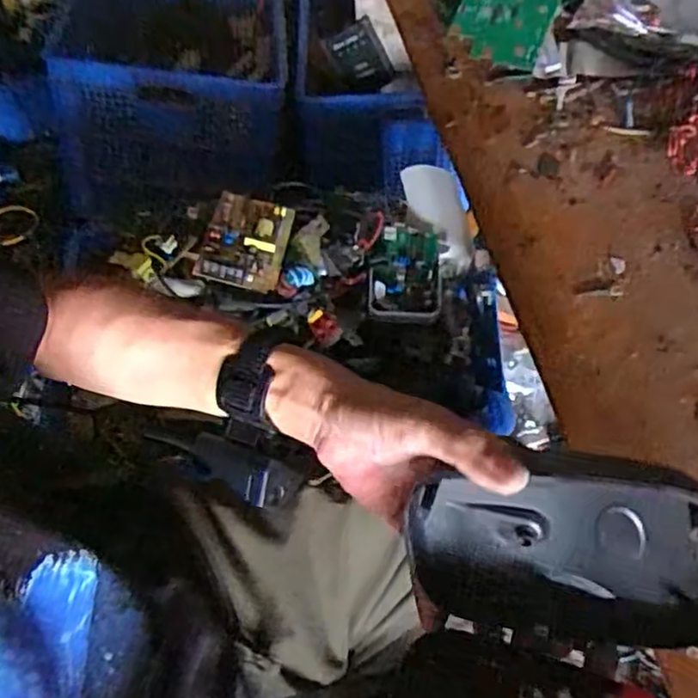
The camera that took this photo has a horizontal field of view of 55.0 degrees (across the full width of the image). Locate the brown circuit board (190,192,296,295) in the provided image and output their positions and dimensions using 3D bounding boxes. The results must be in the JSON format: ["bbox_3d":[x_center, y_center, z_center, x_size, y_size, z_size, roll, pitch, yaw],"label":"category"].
[{"bbox_3d":[-0.122,-0.137,0.815,0.094,0.027,0.157,19,49,-13],"label":"brown circuit board"}]

